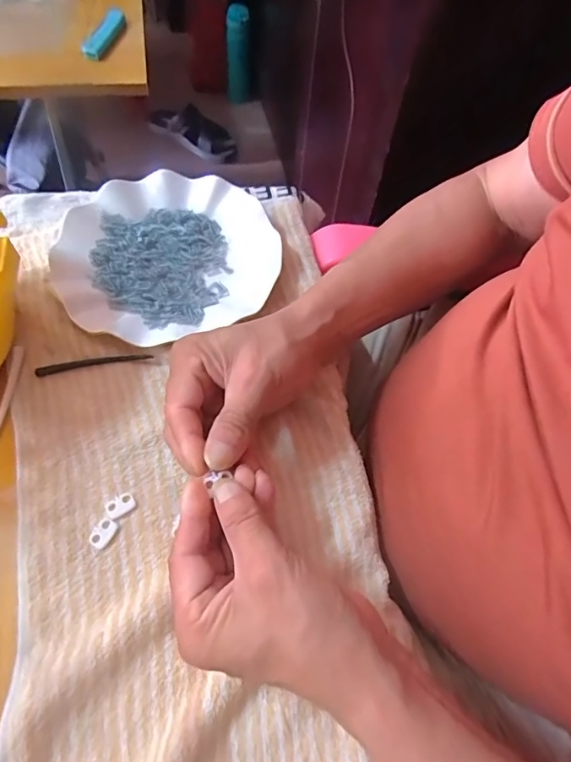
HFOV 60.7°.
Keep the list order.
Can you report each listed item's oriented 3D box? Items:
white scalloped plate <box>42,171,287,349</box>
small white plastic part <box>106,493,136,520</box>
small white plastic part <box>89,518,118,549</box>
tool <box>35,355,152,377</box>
[{"bbox_3d":[-0.101,-0.112,0.418,0.178,0.021,0.175,2,61,-3],"label":"white scalloped plate"},{"bbox_3d":[-0.109,0.082,0.323,0.018,0.004,0.013,-31,67,-20],"label":"small white plastic part"},{"bbox_3d":[-0.118,0.097,0.314,0.013,0.004,0.019,30,63,12],"label":"small white plastic part"},{"bbox_3d":[-0.145,-0.014,0.370,0.085,0.008,0.009,-8,62,-9],"label":"tool"}]

